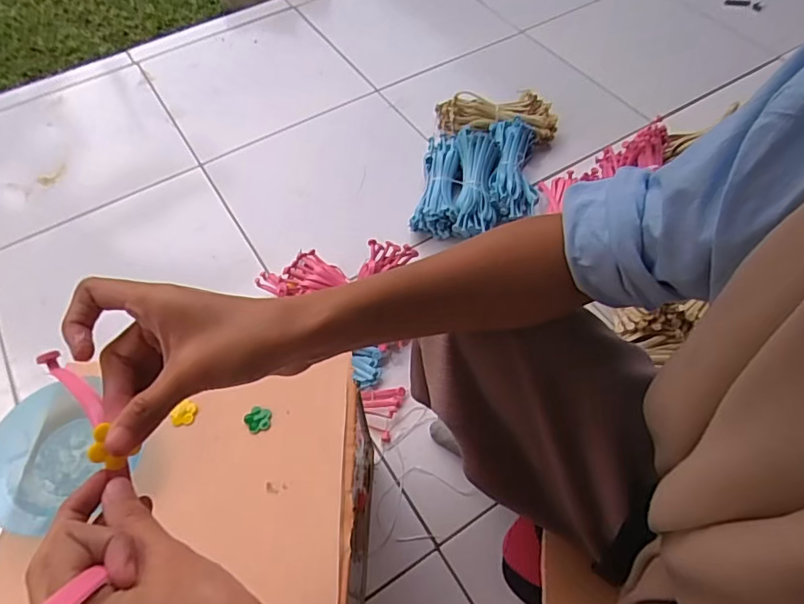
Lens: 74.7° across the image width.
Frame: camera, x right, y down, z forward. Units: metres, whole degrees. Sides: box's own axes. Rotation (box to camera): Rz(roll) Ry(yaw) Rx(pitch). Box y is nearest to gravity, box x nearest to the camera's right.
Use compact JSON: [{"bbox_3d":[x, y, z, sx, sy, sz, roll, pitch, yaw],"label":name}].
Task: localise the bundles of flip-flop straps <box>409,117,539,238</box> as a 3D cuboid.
[{"bbox_3d":[0.136,-0.226,0.920,0.202,0.060,0.265,8,58,6],"label":"bundles of flip-flop straps"}]

